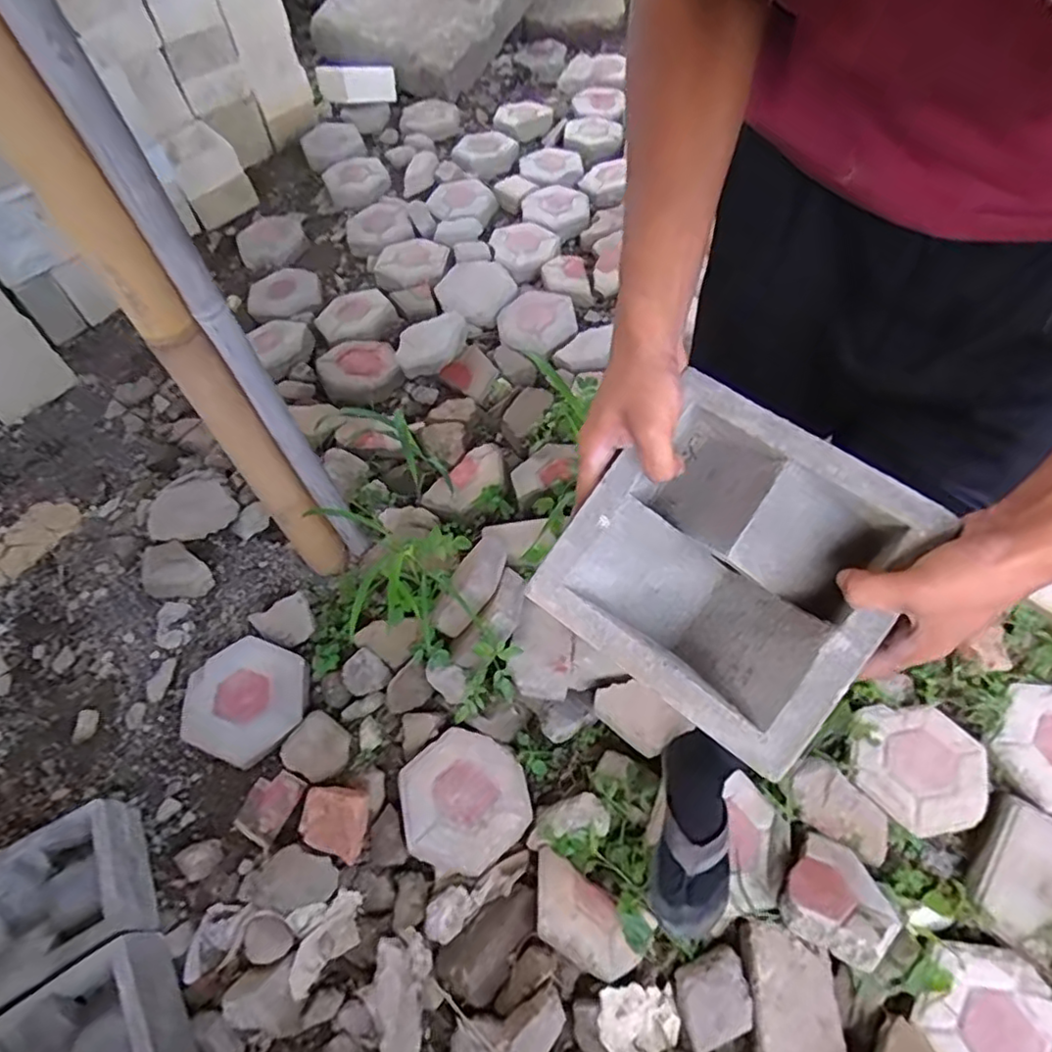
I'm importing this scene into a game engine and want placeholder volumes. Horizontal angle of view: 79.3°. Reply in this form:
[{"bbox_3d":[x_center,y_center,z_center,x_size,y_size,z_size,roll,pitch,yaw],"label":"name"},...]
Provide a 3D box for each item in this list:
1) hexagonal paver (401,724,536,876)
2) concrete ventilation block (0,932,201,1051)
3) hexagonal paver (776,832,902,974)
[{"bbox_3d":[-0.101,0.435,1.018,0.193,0.046,0.216,-15,58,-6],"label":"hexagonal paver"},{"bbox_3d":[-0.583,0.708,0.837,0.221,0.102,0.216,-31,60,-15],"label":"concrete ventilation block"},{"bbox_3d":[0.449,0.533,0.904,0.143,0.055,0.157,25,34,31],"label":"hexagonal paver"}]

